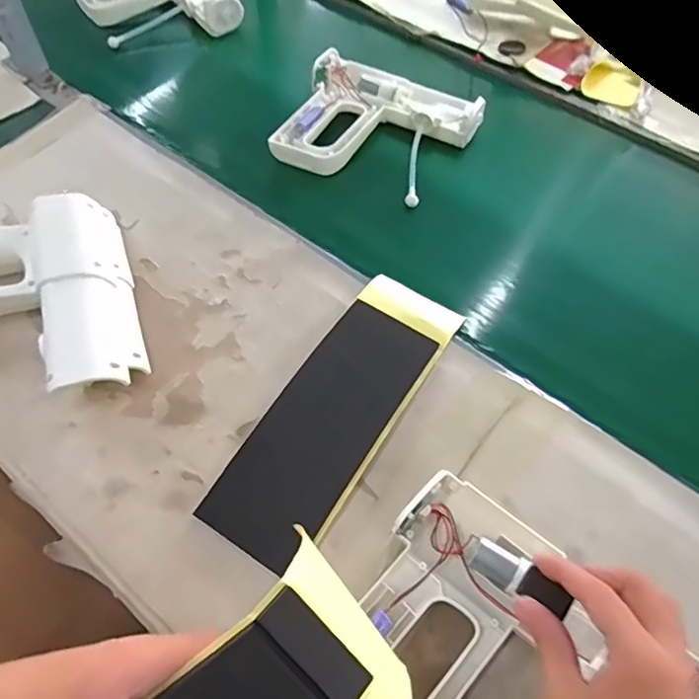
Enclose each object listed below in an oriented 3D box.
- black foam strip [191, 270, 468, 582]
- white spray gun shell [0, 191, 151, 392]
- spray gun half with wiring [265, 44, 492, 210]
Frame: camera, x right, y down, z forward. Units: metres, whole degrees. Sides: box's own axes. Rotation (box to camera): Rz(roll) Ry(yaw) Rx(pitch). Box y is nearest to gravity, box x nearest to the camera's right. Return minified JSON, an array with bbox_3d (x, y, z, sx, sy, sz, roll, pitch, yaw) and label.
[{"bbox_3d":[-0.005,0.046,0.480,0.093,0.019,0.280,29,63,15],"label":"black foam strip"},{"bbox_3d":[-0.292,-0.038,0.498,0.181,0.066,0.197,-17,61,-11],"label":"white spray gun shell"},{"bbox_3d":[0.032,-0.272,0.666,0.209,0.034,0.184,27,62,15],"label":"spray gun half with wiring"}]

